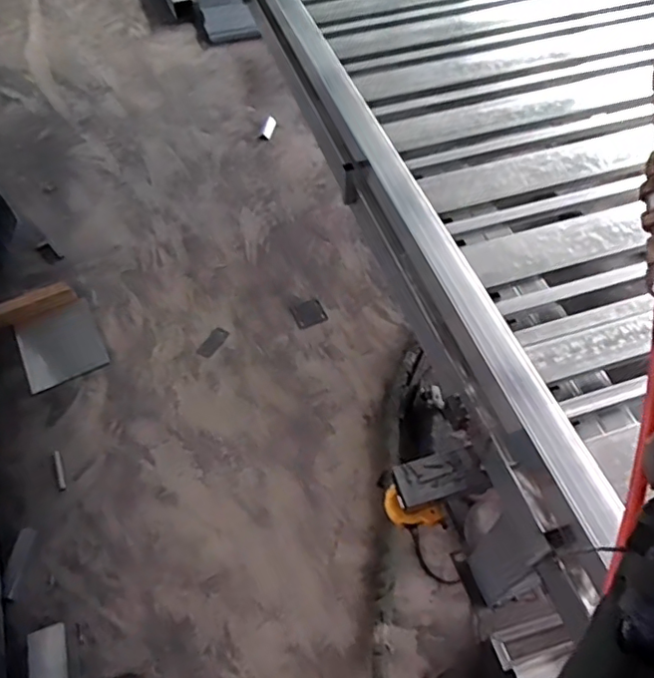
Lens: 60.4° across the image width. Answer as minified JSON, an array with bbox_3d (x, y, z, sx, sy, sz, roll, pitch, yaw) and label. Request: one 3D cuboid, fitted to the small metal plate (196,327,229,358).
[{"bbox_3d":[-0.357,0.012,1.765,0.055,0.010,0.117,26,55,16],"label":"small metal plate"}]

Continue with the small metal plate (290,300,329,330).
[{"bbox_3d":[-0.058,-0.083,1.819,0.100,0.005,0.091,-17,53,-12],"label":"small metal plate"}]

